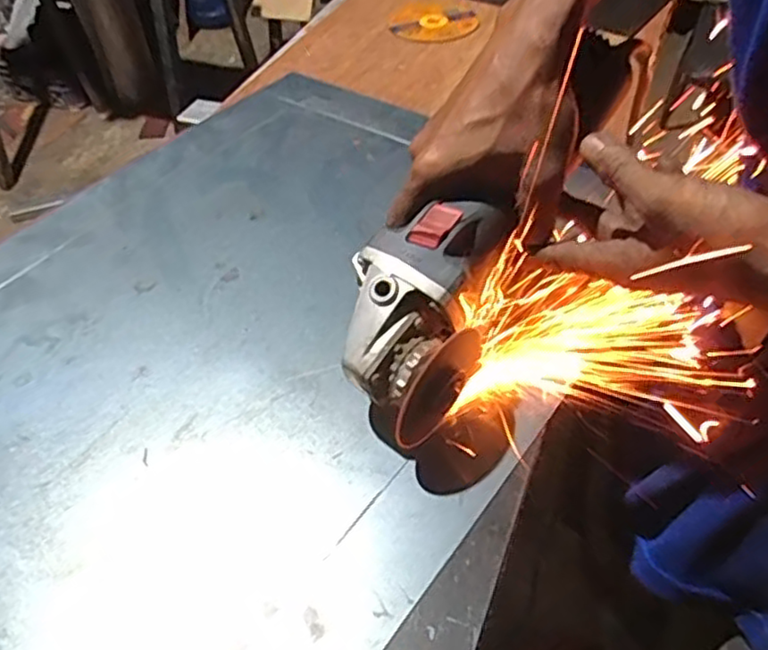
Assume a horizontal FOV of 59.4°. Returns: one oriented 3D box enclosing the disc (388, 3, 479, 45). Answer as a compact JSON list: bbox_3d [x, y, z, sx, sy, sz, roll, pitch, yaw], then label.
[{"bbox_3d":[0.058,-0.359,0.796,0.100,0.005,0.109,-2,46,2],"label":"disc"}]

